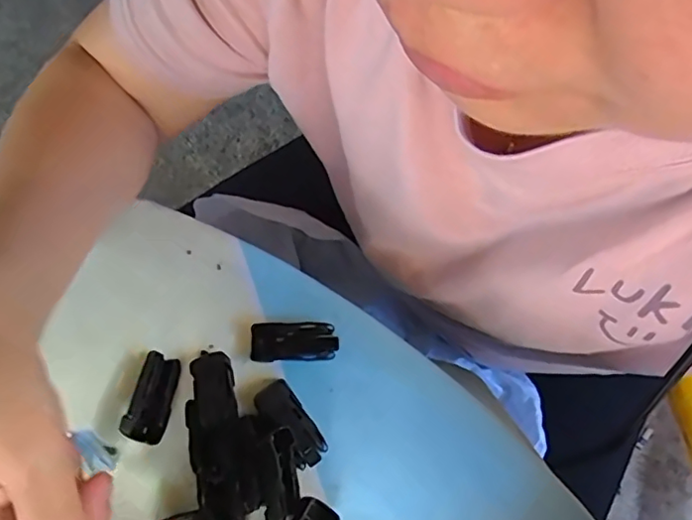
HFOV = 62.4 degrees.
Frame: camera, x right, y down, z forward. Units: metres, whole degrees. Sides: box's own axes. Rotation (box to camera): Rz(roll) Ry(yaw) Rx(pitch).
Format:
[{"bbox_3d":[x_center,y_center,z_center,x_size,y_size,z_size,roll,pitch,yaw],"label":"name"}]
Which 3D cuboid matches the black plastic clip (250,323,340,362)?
[{"bbox_3d":[-0.029,0.046,0.320,0.049,0.011,0.020,0,73,1],"label":"black plastic clip"}]

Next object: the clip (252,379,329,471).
[{"bbox_3d":[-0.029,0.087,0.305,0.020,0.014,0.047,-37,76,-9],"label":"clip"}]

